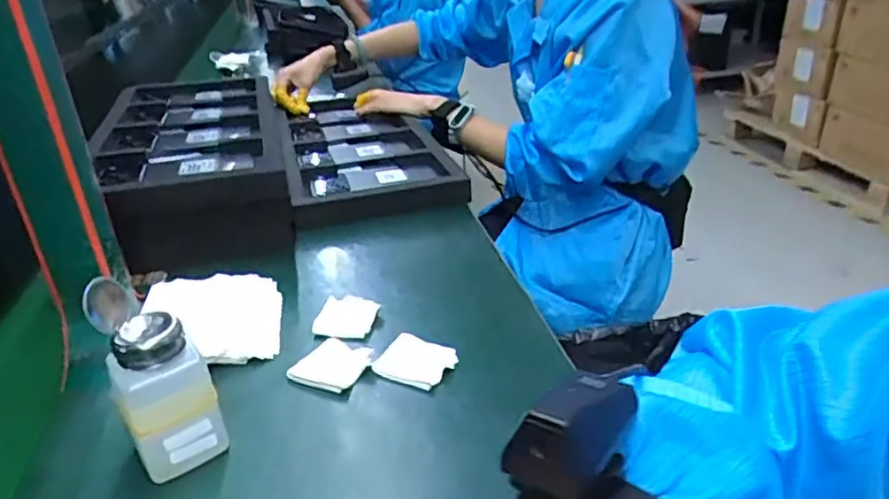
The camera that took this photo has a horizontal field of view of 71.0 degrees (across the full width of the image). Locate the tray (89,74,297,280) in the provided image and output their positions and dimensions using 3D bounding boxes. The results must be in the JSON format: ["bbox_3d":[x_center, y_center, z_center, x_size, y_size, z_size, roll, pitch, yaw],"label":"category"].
[{"bbox_3d":[-0.329,-0.128,0.835,0.215,0.093,0.441,-10,29,-13],"label":"tray"}]

